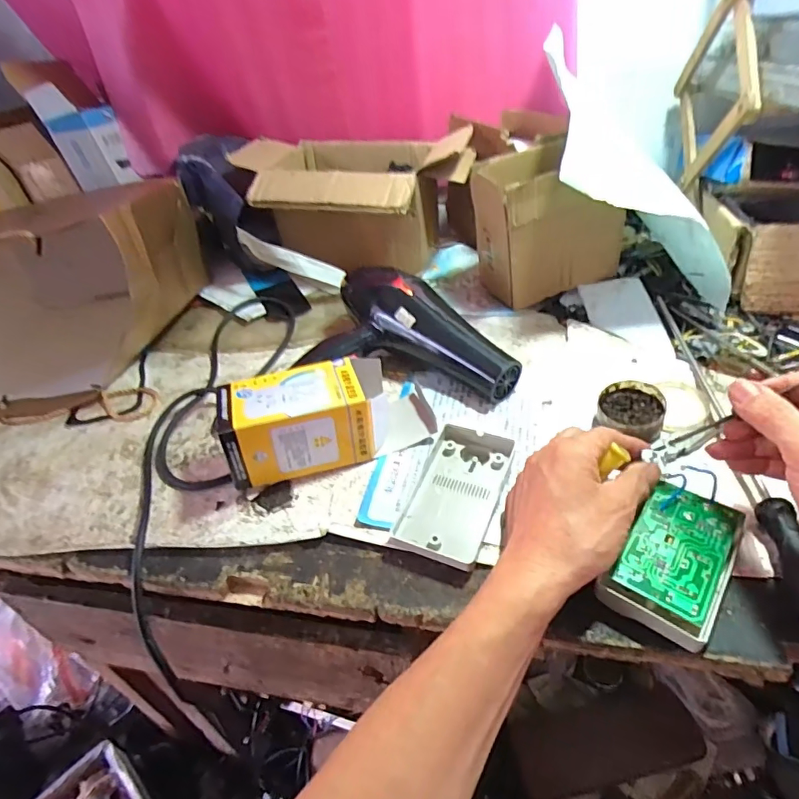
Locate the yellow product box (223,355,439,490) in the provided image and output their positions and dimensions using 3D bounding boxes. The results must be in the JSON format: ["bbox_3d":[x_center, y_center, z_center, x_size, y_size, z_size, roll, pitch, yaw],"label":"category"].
[{"bbox_3d":[-0.059,0.013,0.441,0.178,0.072,0.073,-14,40,-10],"label":"yellow product box"}]

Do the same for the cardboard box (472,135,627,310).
[{"bbox_3d":[0.169,-0.199,0.584,0.150,0.148,0.095,-16,41,-13],"label":"cardboard box"}]

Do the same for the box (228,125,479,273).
[{"bbox_3d":[-0.069,-0.269,0.696,0.316,0.139,0.183,9,42,17],"label":"box"}]

